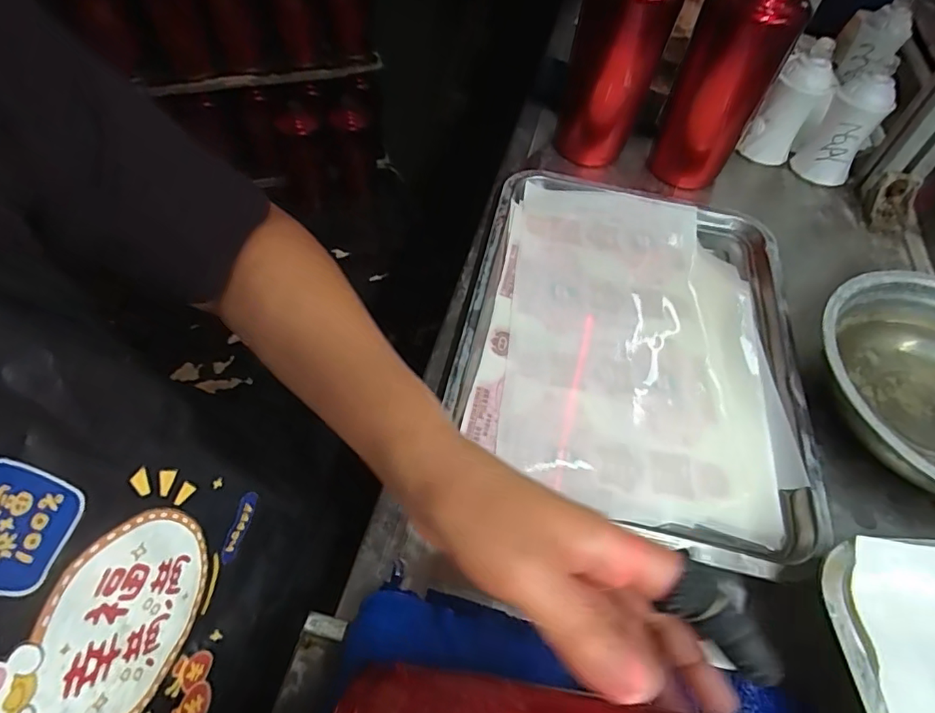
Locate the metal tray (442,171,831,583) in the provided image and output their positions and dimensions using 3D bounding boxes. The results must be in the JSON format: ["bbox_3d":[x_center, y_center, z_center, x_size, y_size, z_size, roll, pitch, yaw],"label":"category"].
[{"bbox_3d":[0.132,-0.023,0.422,0.255,0.020,0.328,12,53,6],"label":"metal tray"}]

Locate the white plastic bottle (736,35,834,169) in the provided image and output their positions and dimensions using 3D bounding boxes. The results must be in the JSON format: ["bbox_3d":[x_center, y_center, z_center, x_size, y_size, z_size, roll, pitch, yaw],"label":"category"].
[{"bbox_3d":[0.346,-0.268,0.570,0.052,0.112,0.047,28,56,17],"label":"white plastic bottle"}]

